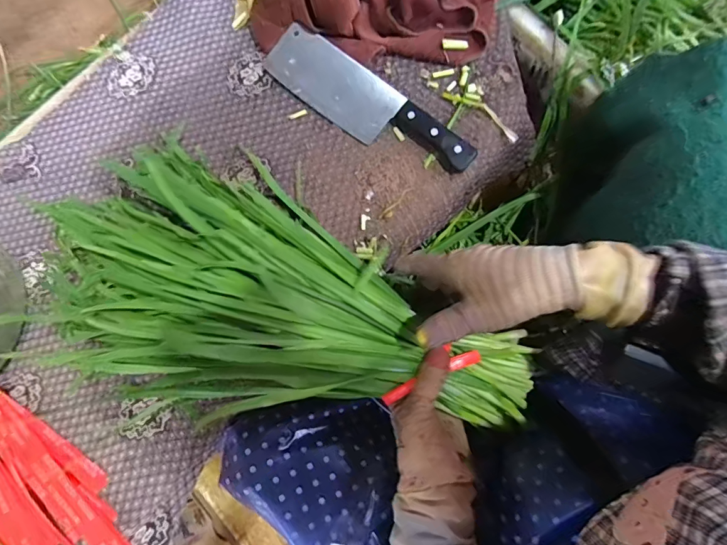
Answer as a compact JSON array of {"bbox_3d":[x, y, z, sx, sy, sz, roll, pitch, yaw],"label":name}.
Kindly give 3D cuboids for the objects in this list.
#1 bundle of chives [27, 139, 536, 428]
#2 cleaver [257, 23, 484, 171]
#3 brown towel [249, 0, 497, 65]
[{"bbox_3d":[-0.056,0.029,0.367,0.426,0.111,0.225,21,77,7],"label":"bundle of chives"},{"bbox_3d":[0.000,-0.186,0.465,0.262,0.012,0.066,41,101,12],"label":"cleaver"},{"bbox_3d":[0.003,-0.299,0.453,0.275,0.110,0.135,0,78,7],"label":"brown towel"}]

